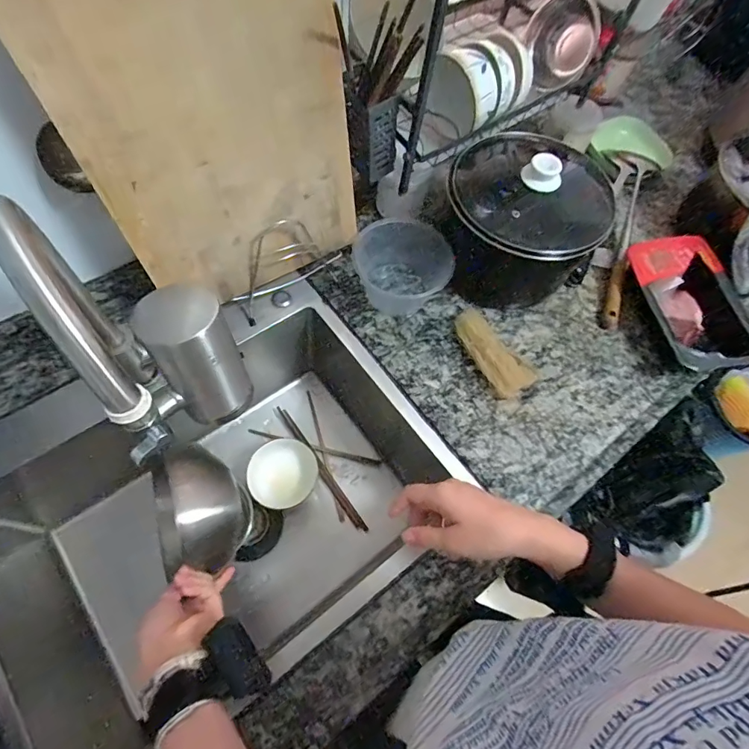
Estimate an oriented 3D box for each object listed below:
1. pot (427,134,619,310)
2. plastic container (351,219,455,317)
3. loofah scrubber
[{"bbox_3d":[0.213,-0.236,0.647,0.208,0.173,0.200,2,63,-4],"label":"pot"},{"bbox_3d":[0.040,-0.162,0.660,0.131,0.077,0.134,2,63,-4],"label":"plastic container"},{"bbox_3d":[0.168,-0.037,0.629,0.061,0.033,0.139,-28,69,-17],"label":"loofah scrubber"}]

